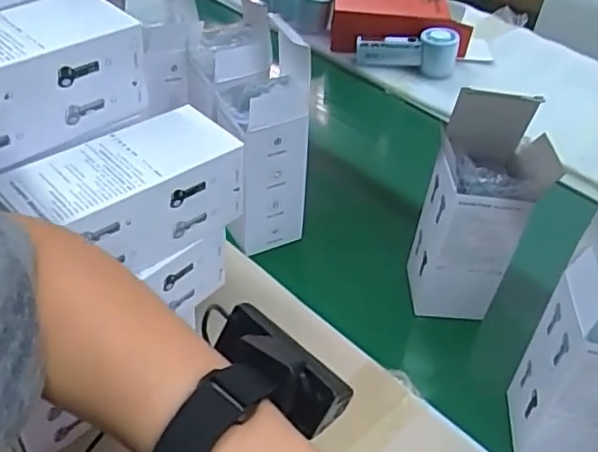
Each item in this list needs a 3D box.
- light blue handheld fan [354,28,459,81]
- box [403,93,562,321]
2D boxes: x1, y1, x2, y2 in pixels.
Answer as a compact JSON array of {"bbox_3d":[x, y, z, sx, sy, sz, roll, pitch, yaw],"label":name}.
[{"bbox_3d":[0.173,-0.278,0.994,0.146,0.062,0.051,15,42,15],"label":"light blue handheld fan"},{"bbox_3d":[0.167,-0.015,0.591,0.101,0.217,0.065,9,41,9],"label":"box"}]

